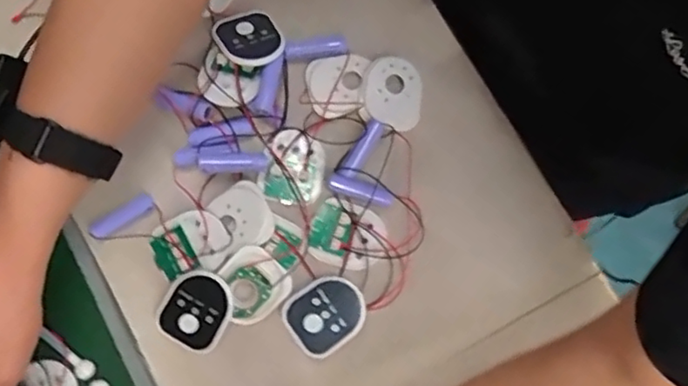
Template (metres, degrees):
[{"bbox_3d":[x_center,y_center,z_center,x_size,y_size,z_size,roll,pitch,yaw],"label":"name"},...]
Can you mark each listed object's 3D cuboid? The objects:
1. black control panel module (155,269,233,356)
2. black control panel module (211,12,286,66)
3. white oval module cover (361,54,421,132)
[{"bbox_3d":[-0.108,0.085,0.446,0.048,0.010,0.056,28,79,4],"label":"black control panel module"},{"bbox_3d":[-0.073,-0.120,0.475,0.048,0.006,0.054,-24,61,-13],"label":"black control panel module"},{"bbox_3d":[0.037,-0.078,0.478,0.045,0.010,0.058,1,85,-10],"label":"white oval module cover"}]

